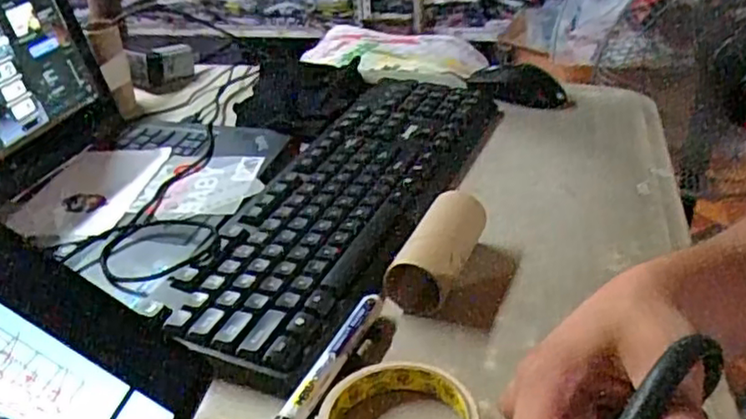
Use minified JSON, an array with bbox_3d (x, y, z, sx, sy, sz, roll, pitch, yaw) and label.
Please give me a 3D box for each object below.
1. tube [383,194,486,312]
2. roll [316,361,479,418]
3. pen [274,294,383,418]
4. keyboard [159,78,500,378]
[{"bbox_3d":[0.049,0.029,0.474,0.049,0.043,0.107,8,33,22],"label":"tube"},{"bbox_3d":[0.015,0.117,0.355,0.085,0.022,0.078,-4,30,2],"label":"roll"},{"bbox_3d":[-0.027,0.099,0.396,0.015,0.017,0.138,10,33,25],"label":"pen"},{"bbox_3d":[-0.012,-0.018,0.577,0.143,0.041,0.440,9,33,23],"label":"keyboard"}]

